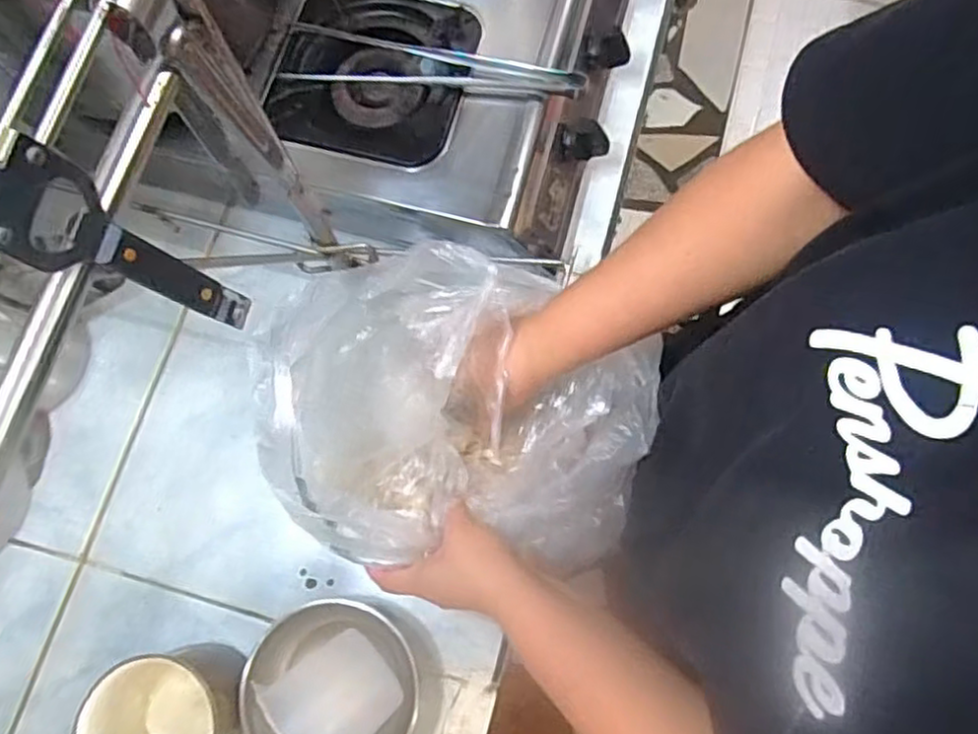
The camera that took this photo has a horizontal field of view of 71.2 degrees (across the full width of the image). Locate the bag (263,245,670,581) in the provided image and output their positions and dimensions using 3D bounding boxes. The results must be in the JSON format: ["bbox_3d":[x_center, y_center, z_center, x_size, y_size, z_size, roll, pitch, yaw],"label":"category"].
[{"bbox_3d":[-0.024,0.027,0.508,0.265,0.142,0.233,12,75,4],"label":"bag"}]

